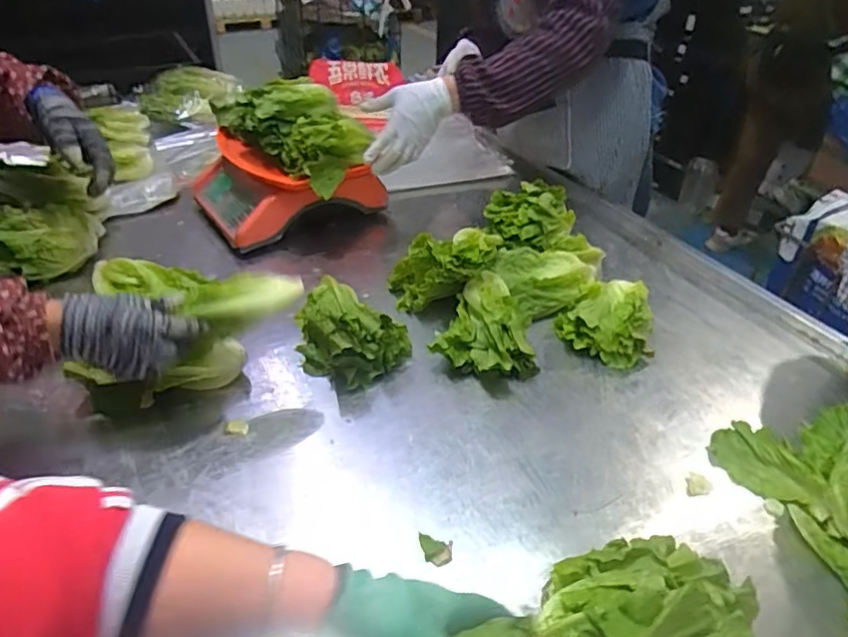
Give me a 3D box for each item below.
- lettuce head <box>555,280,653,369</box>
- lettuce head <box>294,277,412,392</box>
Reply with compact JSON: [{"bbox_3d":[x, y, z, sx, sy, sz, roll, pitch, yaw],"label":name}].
[{"bbox_3d":[0.253,0.002,0.821,0.123,0.069,0.123,5,37,4],"label":"lettuce head"},{"bbox_3d":[-0.111,0.015,0.772,0.122,0.079,0.166,-30,48,-35],"label":"lettuce head"}]

